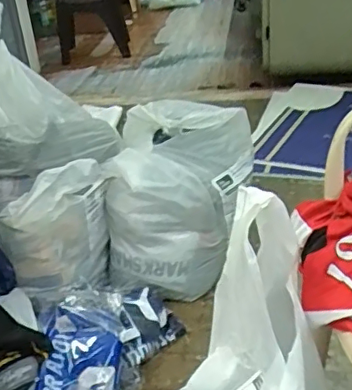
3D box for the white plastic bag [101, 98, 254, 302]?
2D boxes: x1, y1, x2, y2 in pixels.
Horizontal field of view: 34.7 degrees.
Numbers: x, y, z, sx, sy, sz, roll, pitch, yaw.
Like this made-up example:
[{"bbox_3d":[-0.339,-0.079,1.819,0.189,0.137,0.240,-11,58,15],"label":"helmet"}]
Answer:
[{"bbox_3d":[0.013,0.004,1.540,0.353,0.376,0.415,2,31,13],"label":"white plastic bag"}]

